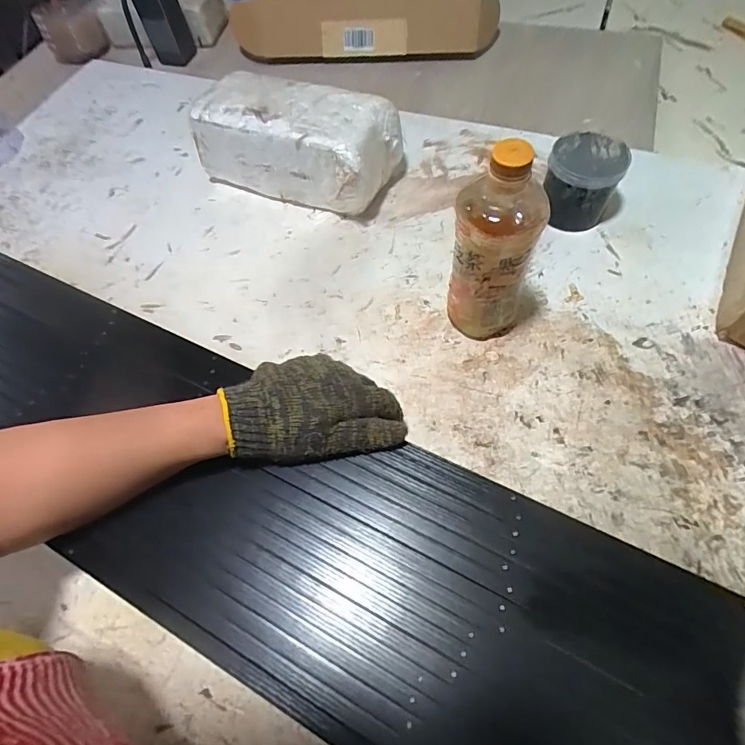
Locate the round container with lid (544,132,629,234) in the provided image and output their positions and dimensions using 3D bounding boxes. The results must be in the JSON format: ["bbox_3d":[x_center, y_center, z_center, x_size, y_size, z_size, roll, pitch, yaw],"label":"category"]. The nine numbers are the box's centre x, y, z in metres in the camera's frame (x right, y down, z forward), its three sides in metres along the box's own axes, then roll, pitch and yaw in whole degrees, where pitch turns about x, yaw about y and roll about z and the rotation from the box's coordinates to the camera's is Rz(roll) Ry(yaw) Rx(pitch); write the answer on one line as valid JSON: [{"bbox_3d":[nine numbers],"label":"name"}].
[{"bbox_3d":[0.239,-0.221,0.526,0.077,0.082,0.083,-2,61,3],"label":"round container with lid"}]

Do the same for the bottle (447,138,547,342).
[{"bbox_3d":[0.106,-0.101,0.402,0.070,0.204,0.055,5,62,6],"label":"bottle"}]

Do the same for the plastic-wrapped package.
[{"bbox_3d":[-0.096,-0.290,0.575,0.247,0.104,0.119,25,66,17],"label":"plastic-wrapped package"}]

